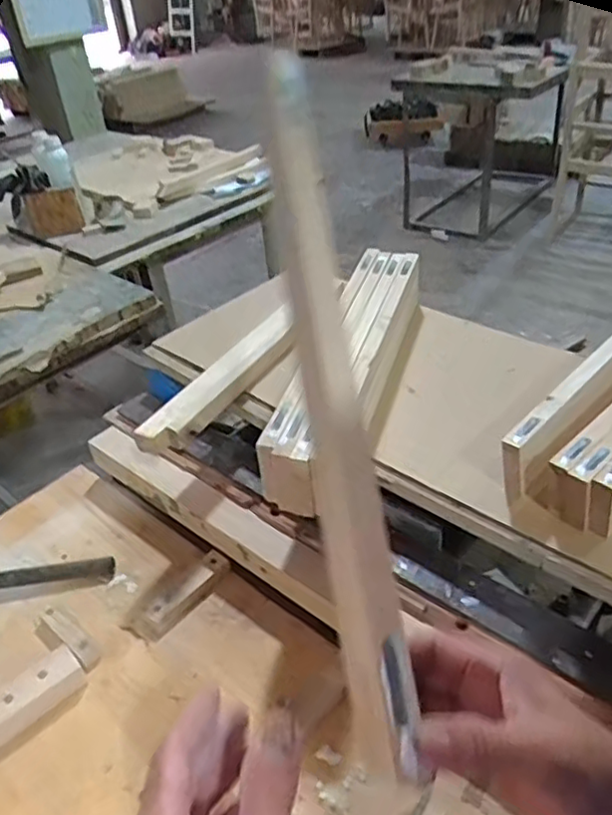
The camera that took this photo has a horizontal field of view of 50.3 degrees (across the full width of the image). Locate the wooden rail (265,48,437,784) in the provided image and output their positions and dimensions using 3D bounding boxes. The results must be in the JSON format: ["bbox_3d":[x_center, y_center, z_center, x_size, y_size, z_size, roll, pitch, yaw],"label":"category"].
[{"bbox_3d":[0.012,-0.032,0.408,0.034,0.035,0.454,-8,71,-3],"label":"wooden rail"}]

